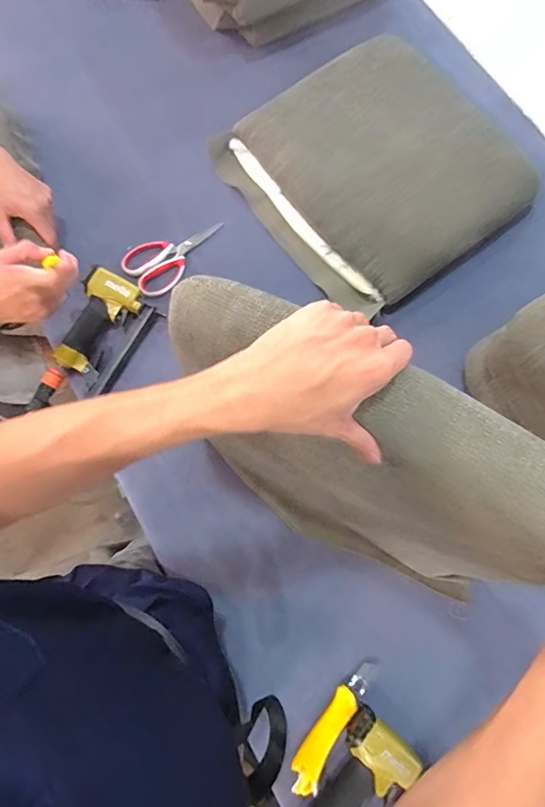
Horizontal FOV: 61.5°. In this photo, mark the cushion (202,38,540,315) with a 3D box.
[{"bbox_3d":[0.182,-0.425,0.826,0.419,0.082,0.450,-38,79,-10],"label":"cushion"}]

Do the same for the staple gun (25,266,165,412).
[{"bbox_3d":[-0.297,-0.093,0.742,0.140,0.045,0.241,36,78,9],"label":"staple gun"}]

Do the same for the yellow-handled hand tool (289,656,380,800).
[{"bbox_3d":[0.082,0.427,0.612,0.037,0.022,0.180,33,77,8],"label":"yellow-handled hand tool"}]

